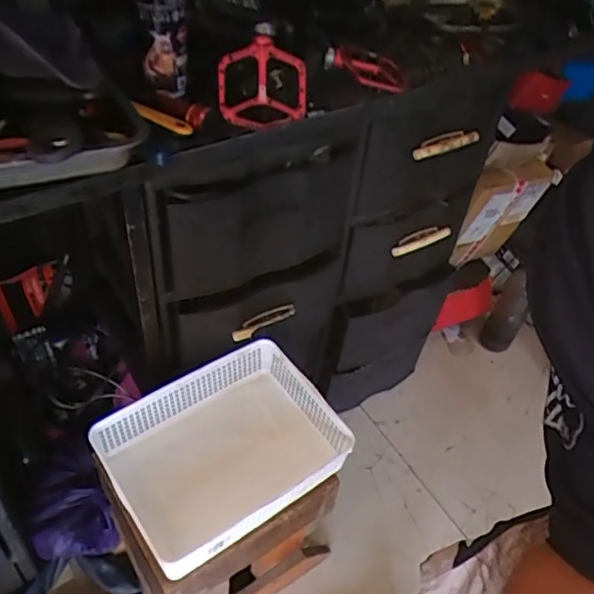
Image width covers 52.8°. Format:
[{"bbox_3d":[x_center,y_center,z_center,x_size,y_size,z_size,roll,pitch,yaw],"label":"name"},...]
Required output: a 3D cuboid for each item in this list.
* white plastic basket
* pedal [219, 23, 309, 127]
[{"bbox_3d":[-0.107,0.237,0.920,0.333,0.104,0.244,-24,54,-27],"label":"white plastic basket"},{"bbox_3d":[-0.044,-0.279,0.760,0.115,0.119,0.035,-7,14,-13],"label":"pedal"}]

